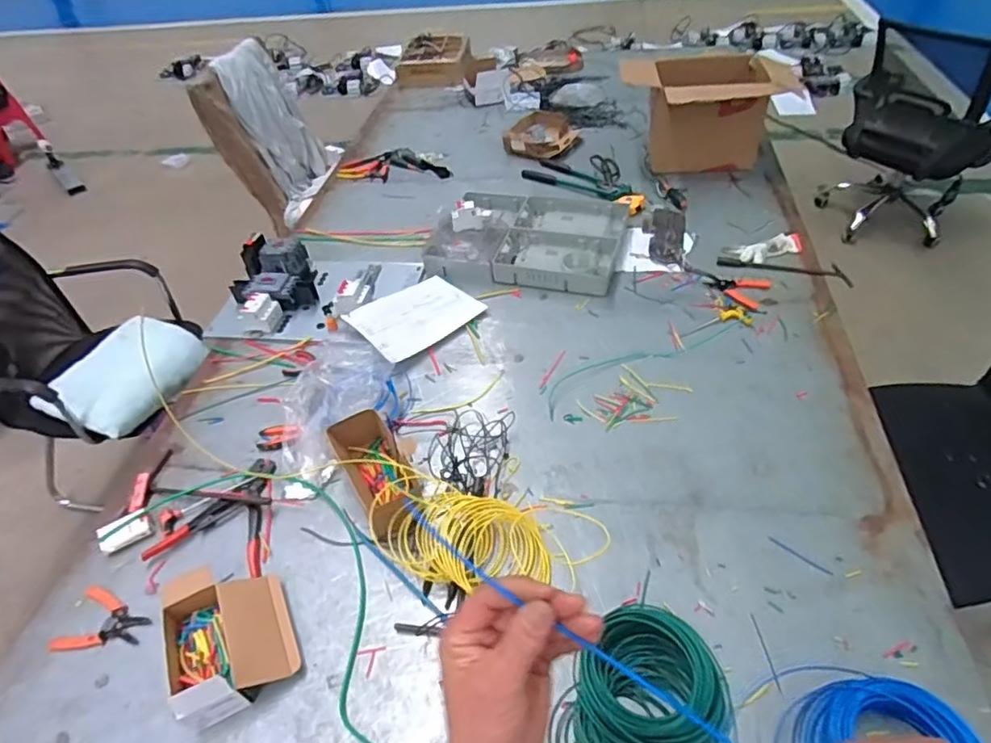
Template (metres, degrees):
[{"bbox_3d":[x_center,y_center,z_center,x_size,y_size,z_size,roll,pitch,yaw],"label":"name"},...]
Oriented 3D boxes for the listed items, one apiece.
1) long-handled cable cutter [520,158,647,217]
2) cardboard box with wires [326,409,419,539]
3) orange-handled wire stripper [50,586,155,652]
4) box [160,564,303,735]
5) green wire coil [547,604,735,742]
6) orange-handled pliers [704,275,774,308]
[{"bbox_3d":[0.274,-0.575,1.856,0.421,0.034,0.109,31,57,30],"label":"long-handled cable cutter"},{"bbox_3d":[-0.219,0.191,1.138,0.109,0.074,0.259,-25,50,-17],"label":"cardboard box with wires"},{"bbox_3d":[-0.655,0.425,1.008,0.143,0.012,0.103,9,49,14],"label":"orange-handled wire stripper"},{"bbox_3d":[-0.423,0.411,0.954,0.177,0.074,0.226,-23,49,-15],"label":"box"},{"bbox_3d":[0.188,0.479,0.824,0.212,0.073,0.308,31,57,29],"label":"green wire coil"},{"bbox_3d":[0.595,-0.207,1.497,0.142,0.013,0.114,23,53,24],"label":"orange-handled pliers"}]

